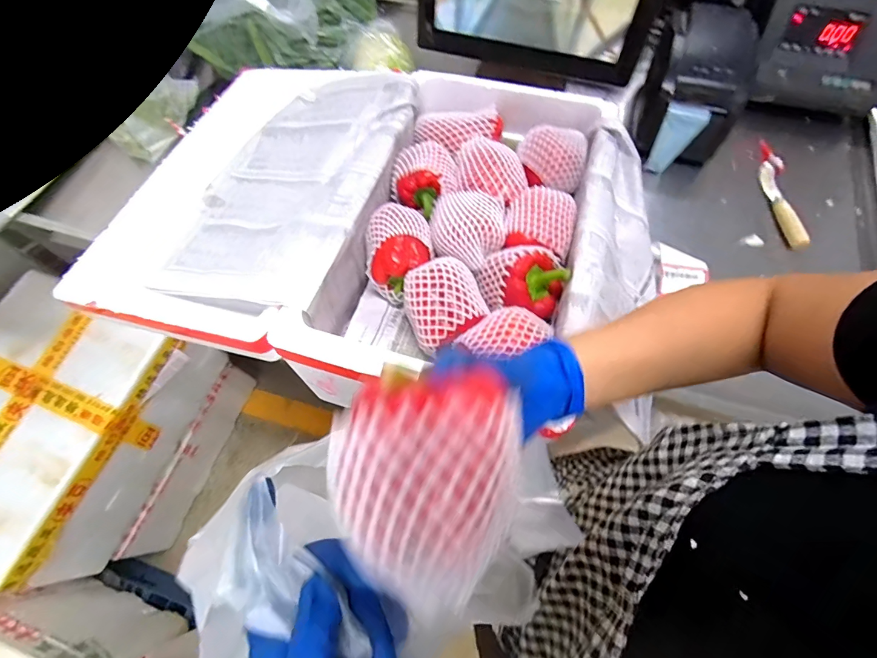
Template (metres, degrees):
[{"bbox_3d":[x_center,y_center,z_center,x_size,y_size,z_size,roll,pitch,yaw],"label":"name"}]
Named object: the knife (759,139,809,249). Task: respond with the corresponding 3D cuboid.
[{"bbox_3d":[0.590,-0.234,0.686,0.036,0.015,0.224,1,66,2],"label":"knife"}]

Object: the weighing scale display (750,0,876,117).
[{"bbox_3d":[0.698,-0.493,0.713,0.246,0.149,0.146,12,67,7],"label":"weighing scale display"}]

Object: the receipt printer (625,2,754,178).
[{"bbox_3d":[0.445,-0.411,0.701,0.167,0.138,0.234,26,70,13],"label":"receipt printer"}]

